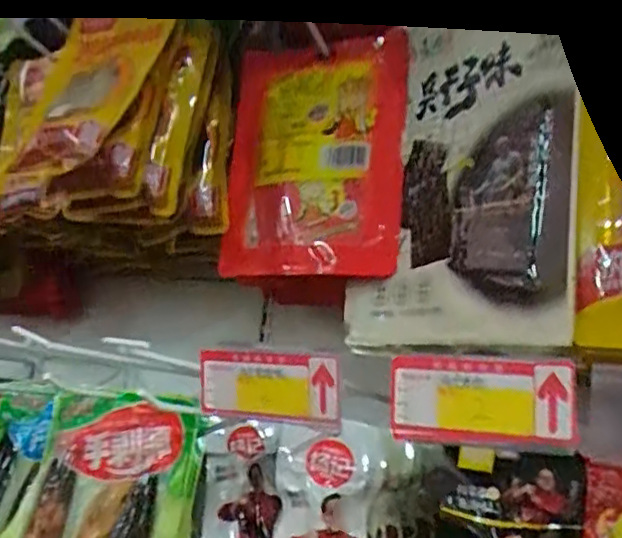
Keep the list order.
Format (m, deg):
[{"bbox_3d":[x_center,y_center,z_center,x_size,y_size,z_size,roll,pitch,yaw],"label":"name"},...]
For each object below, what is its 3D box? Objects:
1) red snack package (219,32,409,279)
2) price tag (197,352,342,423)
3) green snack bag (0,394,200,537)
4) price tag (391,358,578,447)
[{"bbox_3d":[0.002,-0.103,0.567,0.175,0.225,0.036,3,-15,29],"label":"red snack package"},{"bbox_3d":[-0.026,0.068,0.371,0.087,0.038,0.009,-1,-6,23],"label":"price tag"},{"bbox_3d":[-0.174,0.201,0.517,0.146,0.193,0.056,4,-12,14],"label":"green snack bag"},{"bbox_3d":[0.084,0.066,0.320,0.088,0.040,0.006,-3,-8,22],"label":"price tag"}]

